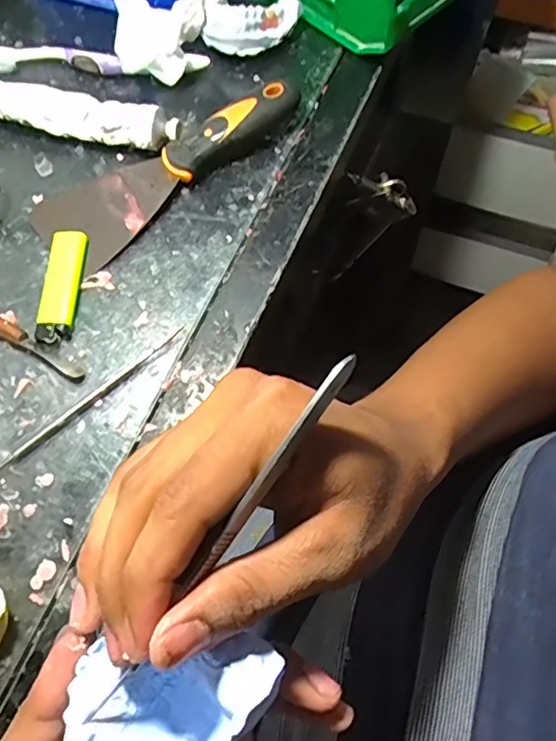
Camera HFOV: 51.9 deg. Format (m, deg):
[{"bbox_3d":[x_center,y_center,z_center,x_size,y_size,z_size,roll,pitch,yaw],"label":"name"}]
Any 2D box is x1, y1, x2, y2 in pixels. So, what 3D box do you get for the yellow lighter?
[{"bbox_3d":[-0.148,-0.057,0.392,0.025,0.014,0.084,1,67,2],"label":"yellow lighter"}]

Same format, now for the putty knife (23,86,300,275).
[{"bbox_3d":[-0.082,-0.152,0.407,0.196,0.031,0.072,-40,72,-14],"label":"putty knife"}]

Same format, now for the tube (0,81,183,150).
[{"bbox_3d":[-0.159,-0.188,0.425,0.180,0.028,0.029,12,68,6],"label":"tube"}]

